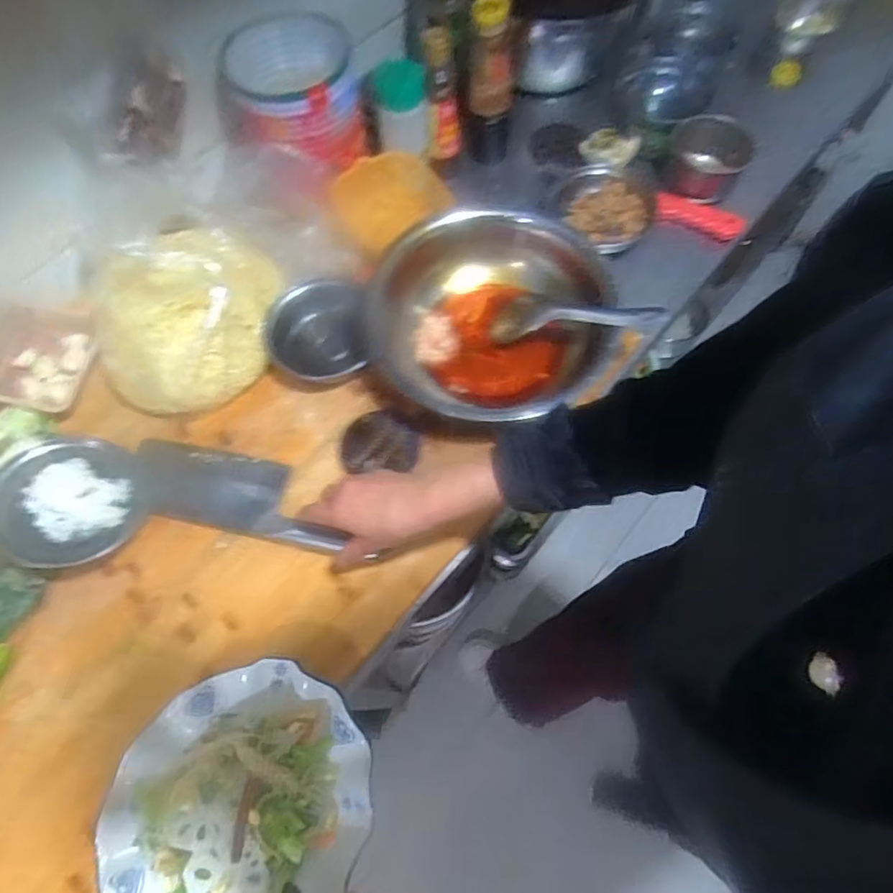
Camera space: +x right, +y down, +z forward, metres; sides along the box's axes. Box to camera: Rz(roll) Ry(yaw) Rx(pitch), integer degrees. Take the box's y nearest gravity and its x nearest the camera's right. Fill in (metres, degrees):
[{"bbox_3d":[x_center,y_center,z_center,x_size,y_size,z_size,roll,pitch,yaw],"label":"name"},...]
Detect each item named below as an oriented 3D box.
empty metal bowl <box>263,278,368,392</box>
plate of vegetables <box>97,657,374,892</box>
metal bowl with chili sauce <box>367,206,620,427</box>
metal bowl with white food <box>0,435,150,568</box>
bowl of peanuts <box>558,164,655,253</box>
[{"bbox_3d":[-0.145,-0.133,0.676,0.125,0.043,0.133,-5,63,0],"label":"empty metal bowl"},{"bbox_3d":[-0.170,0.282,0.464,0.203,0.056,0.188,-33,67,-13],"label":"plate of vegetables"},{"bbox_3d":[0.043,-0.152,0.660,0.257,0.072,0.265,-1,63,2],"label":"metal bowl with chili sauce"},{"bbox_3d":[-0.386,0.057,0.586,0.127,0.038,0.133,35,63,-14],"label":"metal bowl with white food"},{"bbox_3d":[0.227,-0.323,0.782,0.115,0.035,0.134,-20,64,-8],"label":"bowl of peanuts"}]

